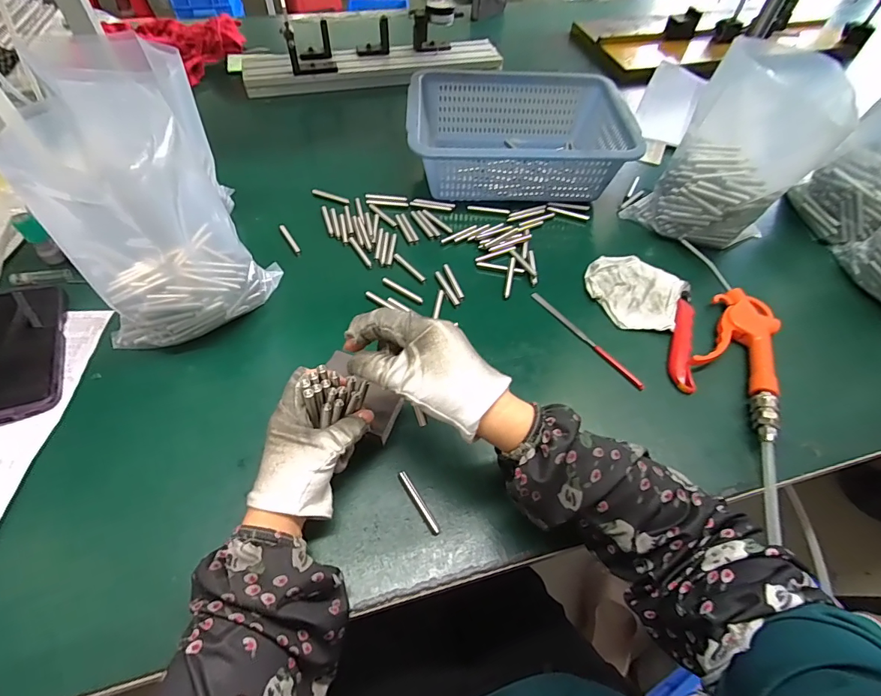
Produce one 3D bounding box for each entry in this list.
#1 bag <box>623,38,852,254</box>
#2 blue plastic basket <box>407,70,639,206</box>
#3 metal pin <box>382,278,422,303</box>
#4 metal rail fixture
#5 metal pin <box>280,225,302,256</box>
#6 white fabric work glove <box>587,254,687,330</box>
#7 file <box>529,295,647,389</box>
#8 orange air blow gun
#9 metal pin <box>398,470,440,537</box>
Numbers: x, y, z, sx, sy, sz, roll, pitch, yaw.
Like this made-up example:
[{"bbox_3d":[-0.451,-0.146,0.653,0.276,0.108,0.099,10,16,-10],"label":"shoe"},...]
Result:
[{"bbox_3d":[0.344,-0.234,0.512,0.153,0.197,0.116,25,58,15],"label":"bag"},{"bbox_3d":[0.106,-0.315,0.630,0.297,0.086,0.237,3,55,0],"label":"blue plastic basket"},{"bbox_3d":[-0.045,-0.068,0.503,0.058,0.004,0.008,32,60,20],"label":"metal pin"},{"bbox_3d":[-0.128,-0.548,0.804,0.493,0.088,0.117,-13,56,-11],"label":"metal rail fixture"},{"bbox_3d":[-0.193,-0.138,0.553,0.009,0.010,0.056,-28,60,-20],"label":"metal pin"},{"bbox_3d":[0.227,-0.069,0.506,0.109,0.021,0.097,32,60,19],"label":"white fabric work glove"},{"bbox_3d":[0.158,-0.012,0.473,0.008,0.009,0.158,-30,61,-21],"label":"file"},{"bbox_3d":[0.308,0.005,0.446,0.075,0.020,0.177,22,57,14],"label":"orange air blow gun"},{"bbox_3d":[-0.019,0.129,0.364,0.007,0.005,0.060,-27,60,-19],"label":"metal pin"}]

